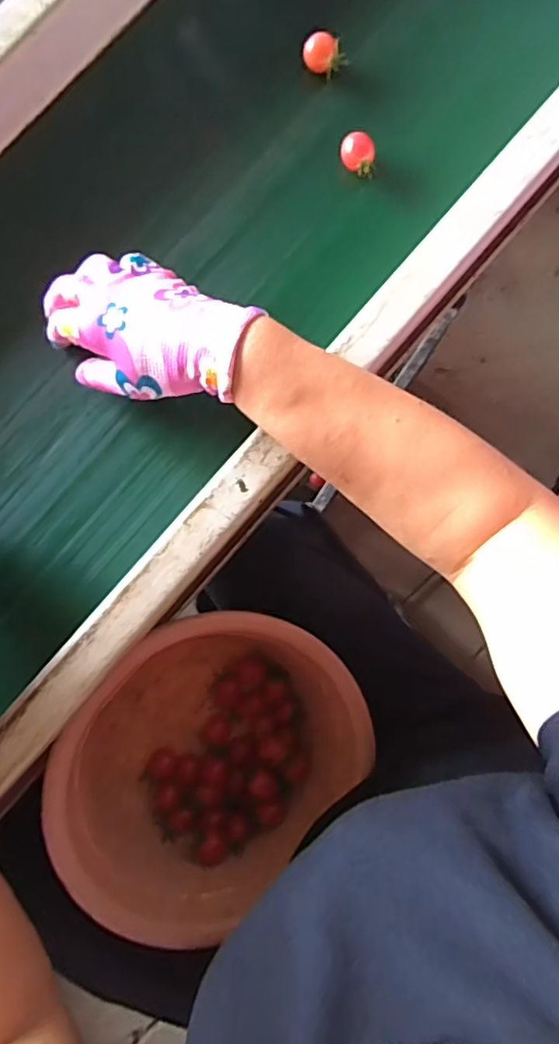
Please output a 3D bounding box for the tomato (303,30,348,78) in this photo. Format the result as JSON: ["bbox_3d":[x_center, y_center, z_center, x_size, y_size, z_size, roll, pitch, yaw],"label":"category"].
[{"bbox_3d":[0.035,-0.361,0.469,0.031,0.020,0.024,-4,83,5],"label":"tomato"}]

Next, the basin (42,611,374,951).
[{"bbox_3d":[-0.058,0.206,0.539,0.254,0.120,0.256,-43,103,-12],"label":"basin"}]

